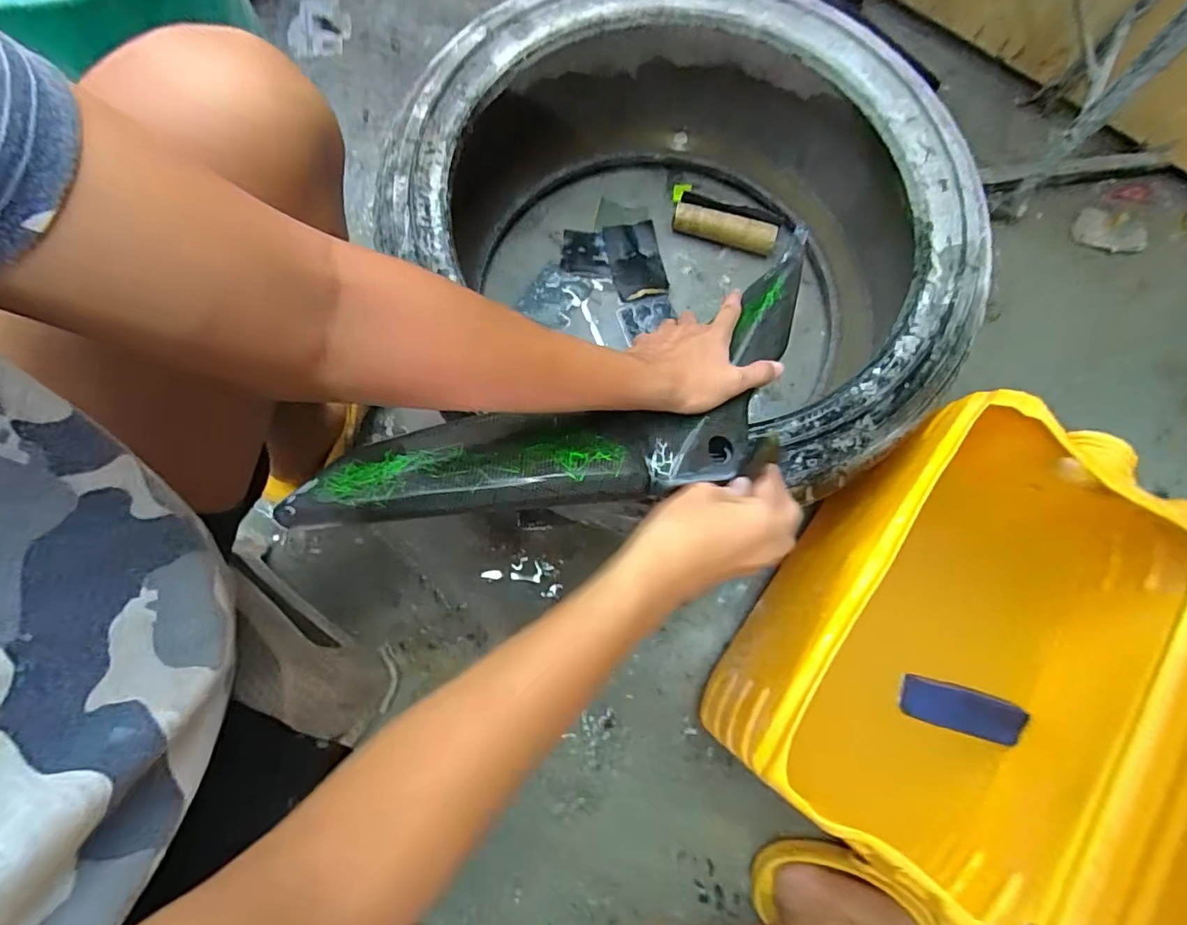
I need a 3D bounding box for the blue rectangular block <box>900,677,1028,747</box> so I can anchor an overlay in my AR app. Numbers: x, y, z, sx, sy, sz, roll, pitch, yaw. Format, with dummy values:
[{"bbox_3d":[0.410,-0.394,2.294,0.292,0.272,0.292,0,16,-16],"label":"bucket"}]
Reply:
[{"bbox_3d":[0.342,0.230,0.509,0.103,0.018,0.040,16,77,1],"label":"blue rectangular block"}]

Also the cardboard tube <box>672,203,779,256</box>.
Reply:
[{"bbox_3d":[0.179,-0.319,0.756,0.139,0.038,0.029,16,77,1],"label":"cardboard tube"}]

